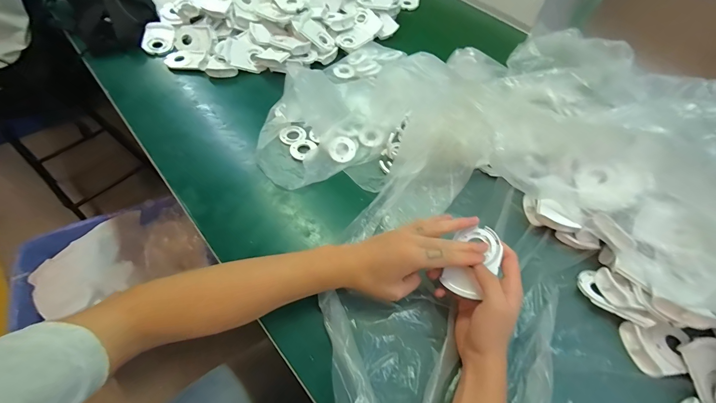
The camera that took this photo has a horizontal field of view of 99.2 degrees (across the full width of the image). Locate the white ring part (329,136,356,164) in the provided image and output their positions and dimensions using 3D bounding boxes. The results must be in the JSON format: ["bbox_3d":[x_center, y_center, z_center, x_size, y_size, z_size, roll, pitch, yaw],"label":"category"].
[{"bbox_3d":[-0.026,-0.086,0.501,0.047,0.006,0.047,4,77,-19],"label":"white ring part"}]

